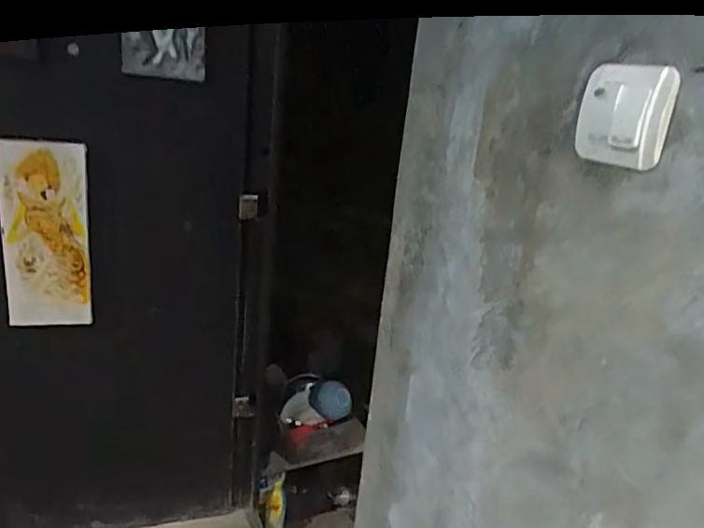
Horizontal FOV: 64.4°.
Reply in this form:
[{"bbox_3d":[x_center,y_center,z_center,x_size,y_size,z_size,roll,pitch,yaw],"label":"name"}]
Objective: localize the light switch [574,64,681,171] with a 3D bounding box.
[{"bbox_3d":[0.226,-0.126,0.477,0.016,0.078,0.091,-4,20,-26],"label":"light switch"}]

